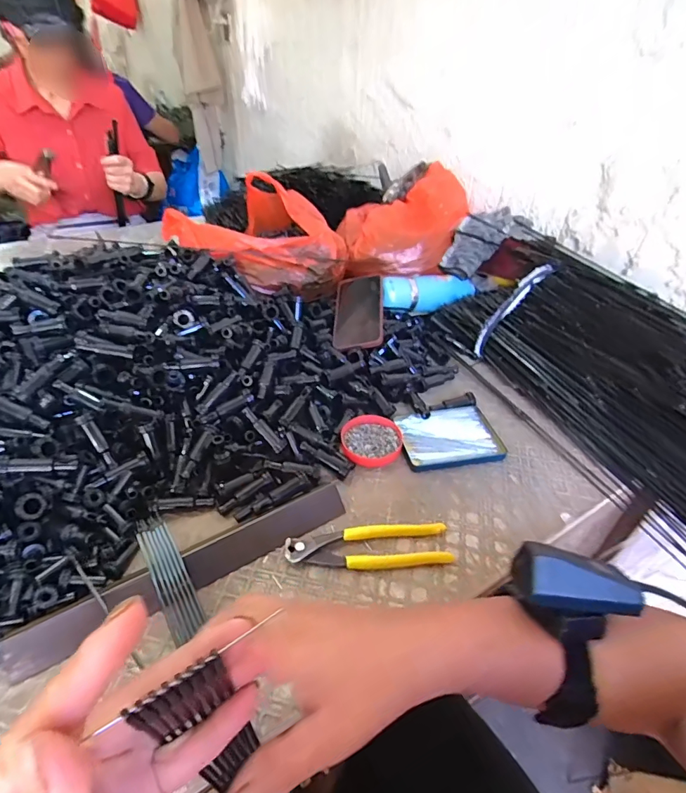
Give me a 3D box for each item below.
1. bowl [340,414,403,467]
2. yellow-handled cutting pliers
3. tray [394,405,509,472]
[{"bbox_3d":[0.037,0.055,0.556,0.074,0.016,0.077,1,39,-1],"label":"bowl"},{"bbox_3d":[0.027,0.153,0.440,0.164,0.012,0.043,-3,40,-7],"label":"yellow-handled cutting pliers"},{"bbox_3d":[0.137,0.049,0.570,0.128,0.010,0.102,-5,40,-9],"label":"tray"}]

